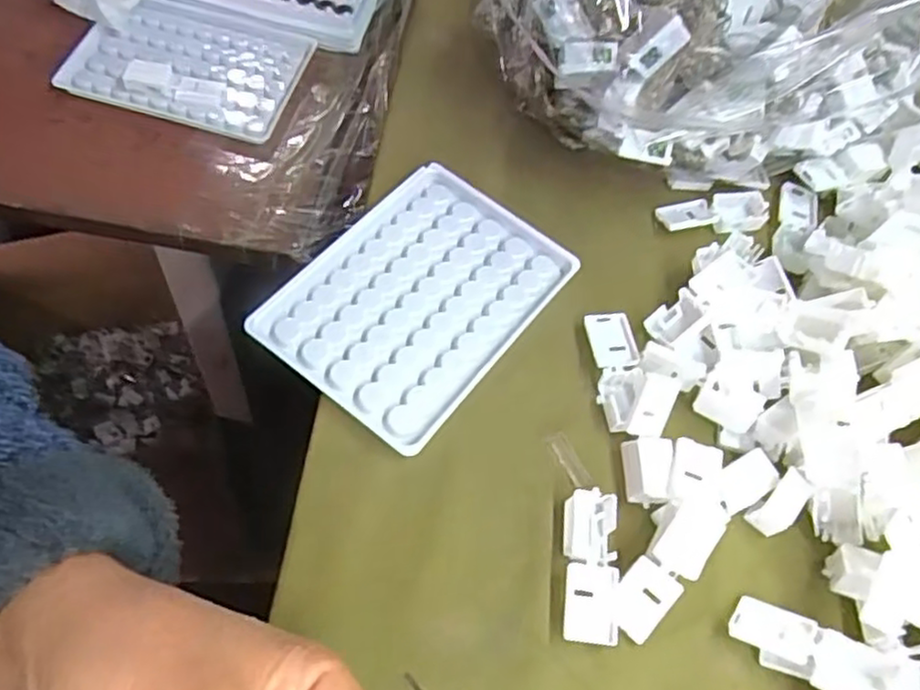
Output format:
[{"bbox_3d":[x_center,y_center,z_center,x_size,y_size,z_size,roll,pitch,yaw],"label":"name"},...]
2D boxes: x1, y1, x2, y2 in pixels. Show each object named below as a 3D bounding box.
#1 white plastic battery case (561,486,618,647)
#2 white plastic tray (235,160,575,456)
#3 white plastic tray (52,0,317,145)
[{"bbox_3d":[0.050,0.084,0.270,0.020,0.009,0.055,8,61,-4],"label":"white plastic battery case"},{"bbox_3d":[-0.016,-0.021,0.324,0.091,0.017,0.128,37,63,12],"label":"white plastic tray"},{"bbox_3d":[-0.162,-0.170,0.428,0.127,0.018,0.087,17,60,1],"label":"white plastic tray"}]

